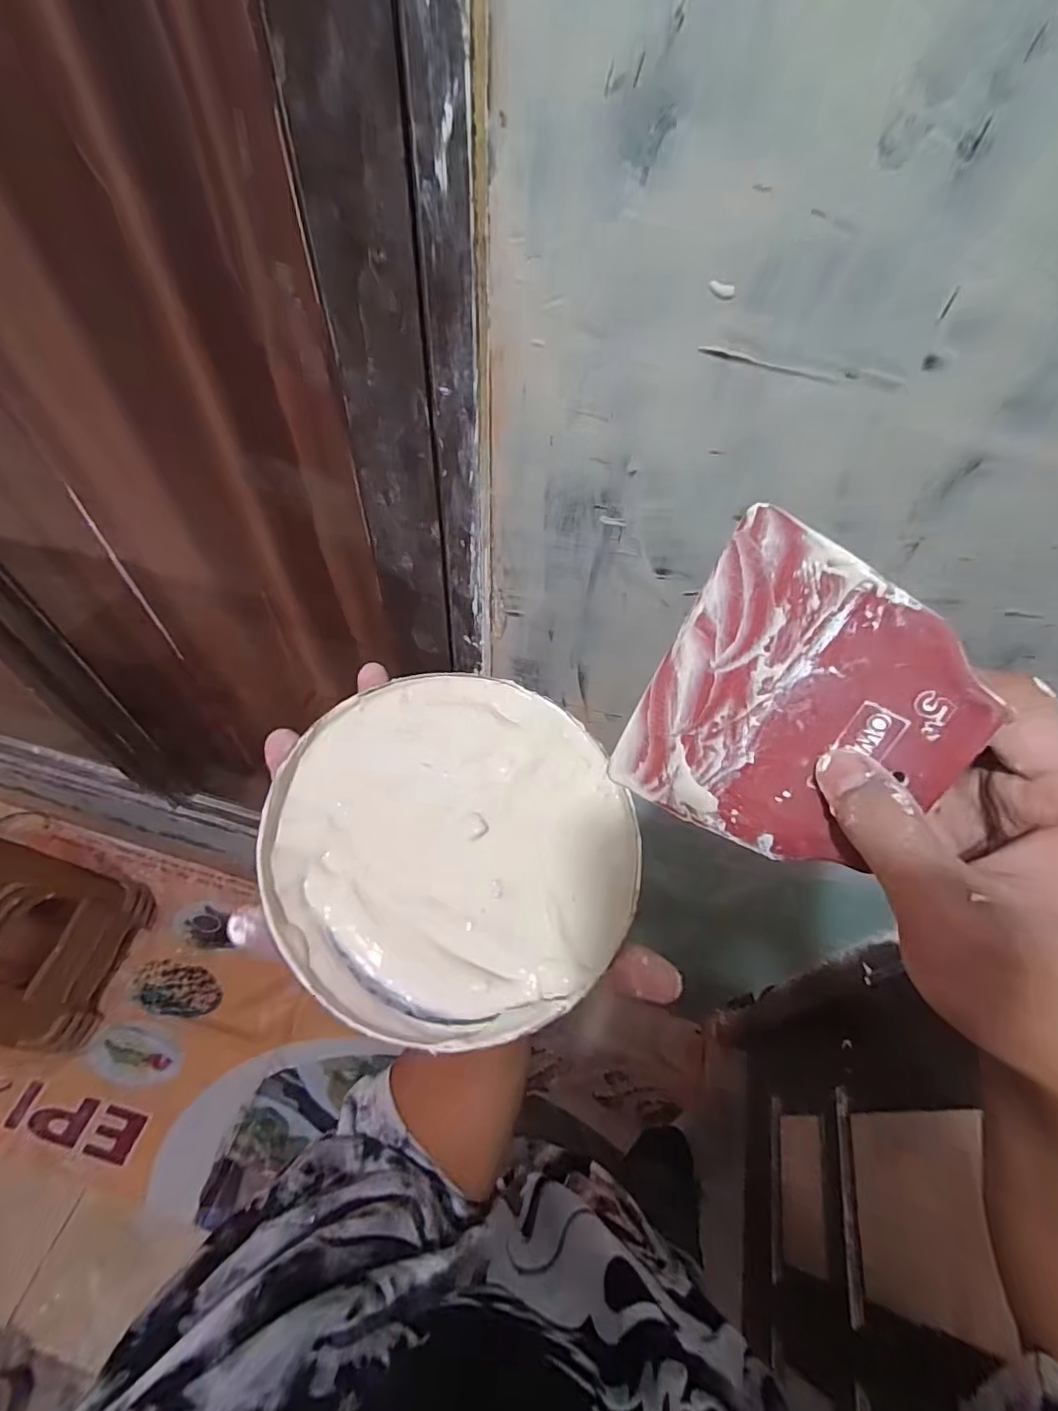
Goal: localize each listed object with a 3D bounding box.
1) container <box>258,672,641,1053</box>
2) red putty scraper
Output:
[{"bbox_3d":[-0.027,0.052,0.221,0.143,0.032,0.145,2,52,-2],"label":"container"},{"bbox_3d":[0.096,0.004,0.201,0.101,0.117,0.004,36,25,24],"label":"red putty scraper"}]

